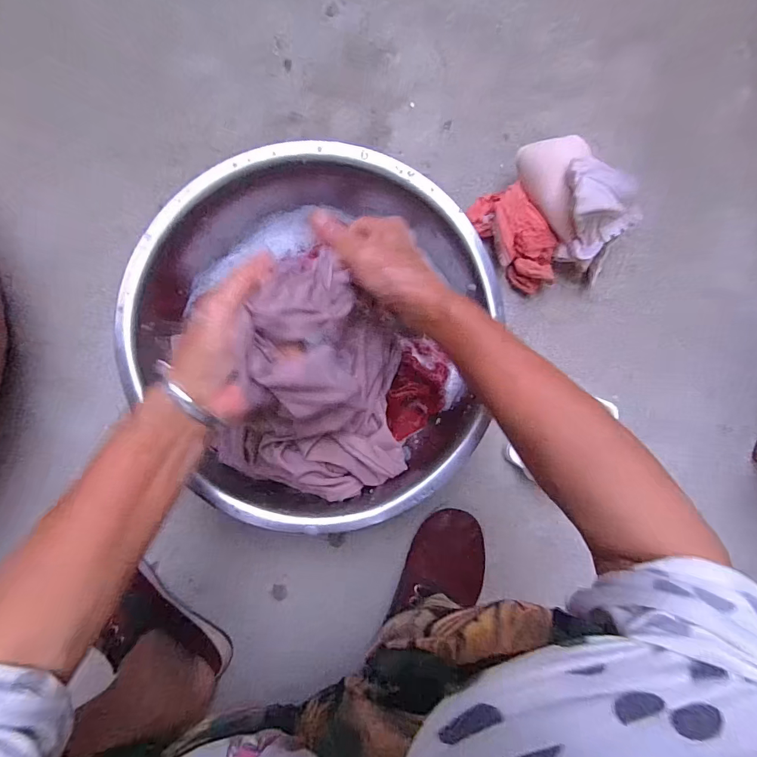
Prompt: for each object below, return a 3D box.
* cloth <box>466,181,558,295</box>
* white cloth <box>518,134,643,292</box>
[{"bbox_3d":[0.162,-0.165,0.472,0.063,0.050,0.131,-36,95,-2],"label":"cloth"},{"bbox_3d":[0.219,-0.195,0.448,0.080,0.100,0.166,-39,95,-2],"label":"white cloth"}]

